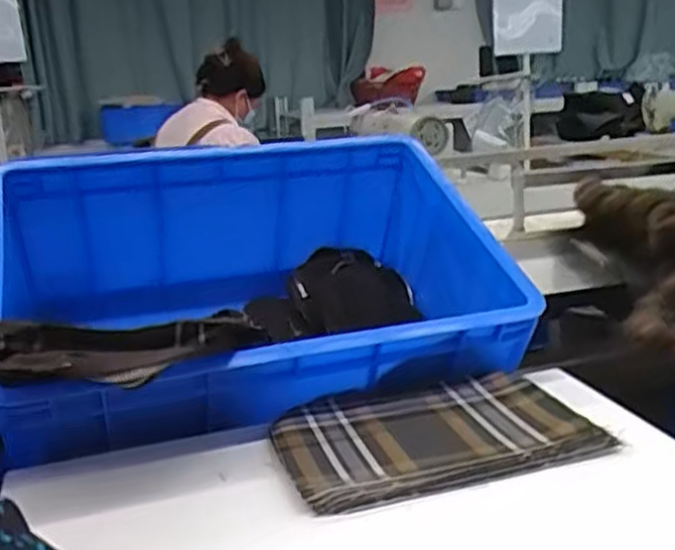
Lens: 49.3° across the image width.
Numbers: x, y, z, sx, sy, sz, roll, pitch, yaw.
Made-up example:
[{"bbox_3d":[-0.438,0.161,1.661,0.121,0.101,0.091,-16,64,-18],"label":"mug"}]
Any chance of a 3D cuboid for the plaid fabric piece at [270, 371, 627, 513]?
[{"bbox_3d":[0.076,0.131,0.624,0.247,0.011,0.173,-8,16,-17],"label":"plaid fabric piece"}]

